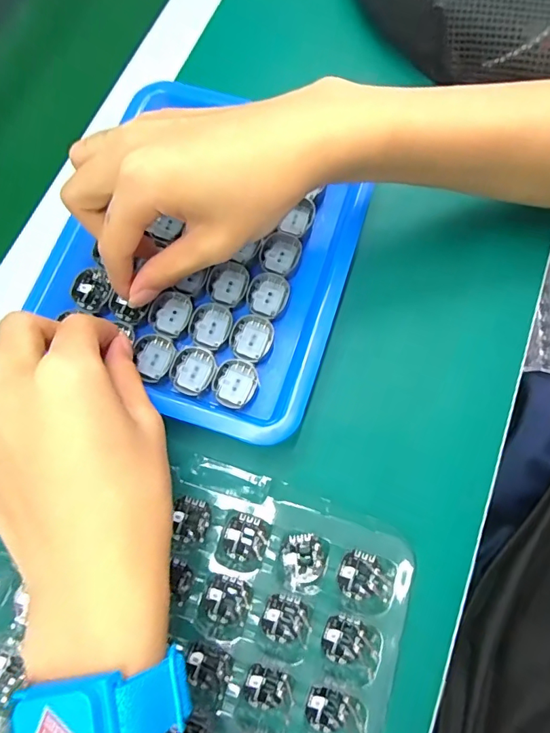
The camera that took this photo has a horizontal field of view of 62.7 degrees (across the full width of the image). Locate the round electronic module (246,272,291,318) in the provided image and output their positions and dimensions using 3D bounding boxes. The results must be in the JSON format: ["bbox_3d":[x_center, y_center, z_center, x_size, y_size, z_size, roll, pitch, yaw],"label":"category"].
[{"bbox_3d":[-0.004,-0.045,0.282,0.024,0.004,0.028,17,75,7],"label":"round electronic module"}]

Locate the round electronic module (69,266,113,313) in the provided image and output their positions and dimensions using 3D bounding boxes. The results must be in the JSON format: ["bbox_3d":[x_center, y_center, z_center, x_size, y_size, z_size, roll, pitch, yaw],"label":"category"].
[{"bbox_3d":[-0.114,-0.048,0.281,0.025,0.004,0.027,-1,74,2],"label":"round electronic module"}]

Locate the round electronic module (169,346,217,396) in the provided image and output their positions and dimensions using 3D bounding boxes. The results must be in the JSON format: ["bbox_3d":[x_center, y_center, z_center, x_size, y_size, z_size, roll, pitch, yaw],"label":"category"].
[{"bbox_3d":[-0.049,0.002,0.268,0.024,0.005,0.028,20,75,8],"label":"round electronic module"}]

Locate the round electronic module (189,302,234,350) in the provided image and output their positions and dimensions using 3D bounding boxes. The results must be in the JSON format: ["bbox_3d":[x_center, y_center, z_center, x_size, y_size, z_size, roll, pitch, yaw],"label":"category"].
[{"bbox_3d":[-0.039,-0.025,0.276,0.025,0.004,0.028,17,75,7],"label":"round electronic module"}]

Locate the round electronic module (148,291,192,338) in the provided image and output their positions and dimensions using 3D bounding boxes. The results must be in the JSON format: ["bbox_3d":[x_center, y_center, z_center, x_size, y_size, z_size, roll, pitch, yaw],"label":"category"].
[{"bbox_3d":[-0.064,-0.033,0.278,0.024,0.004,0.029,19,75,7],"label":"round electronic module"}]

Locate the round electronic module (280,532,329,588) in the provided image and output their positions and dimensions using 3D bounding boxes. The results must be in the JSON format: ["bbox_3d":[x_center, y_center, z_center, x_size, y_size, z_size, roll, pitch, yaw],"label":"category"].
[{"bbox_3d":[0.015,0.104,0.244,0.024,0.008,0.026,-1,74,2],"label":"round electronic module"}]

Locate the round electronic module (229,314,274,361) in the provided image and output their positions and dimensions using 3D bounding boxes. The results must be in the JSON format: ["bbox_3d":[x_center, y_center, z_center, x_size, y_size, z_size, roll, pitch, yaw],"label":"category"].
[{"bbox_3d":[-0.014,-0.017,0.275,0.025,0.004,0.029,18,75,7],"label":"round electronic module"}]

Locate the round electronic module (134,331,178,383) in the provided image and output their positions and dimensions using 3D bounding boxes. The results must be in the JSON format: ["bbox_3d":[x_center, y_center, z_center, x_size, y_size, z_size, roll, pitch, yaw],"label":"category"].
[{"bbox_3d":[-0.073,-0.006,0.270,0.024,0.005,0.027,22,76,8],"label":"round electronic module"}]

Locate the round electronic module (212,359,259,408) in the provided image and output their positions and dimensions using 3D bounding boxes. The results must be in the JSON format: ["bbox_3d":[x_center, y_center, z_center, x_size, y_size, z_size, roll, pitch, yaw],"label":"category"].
[{"bbox_3d":[-0.024,0.010,0.267,0.024,0.005,0.027,20,75,8],"label":"round electronic module"}]

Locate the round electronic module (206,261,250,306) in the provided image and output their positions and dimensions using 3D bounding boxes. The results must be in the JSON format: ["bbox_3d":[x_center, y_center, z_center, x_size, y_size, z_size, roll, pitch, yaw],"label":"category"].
[{"bbox_3d":[-0.030,-0.052,0.283,0.025,0.004,0.028,14,75,6],"label":"round electronic module"}]

